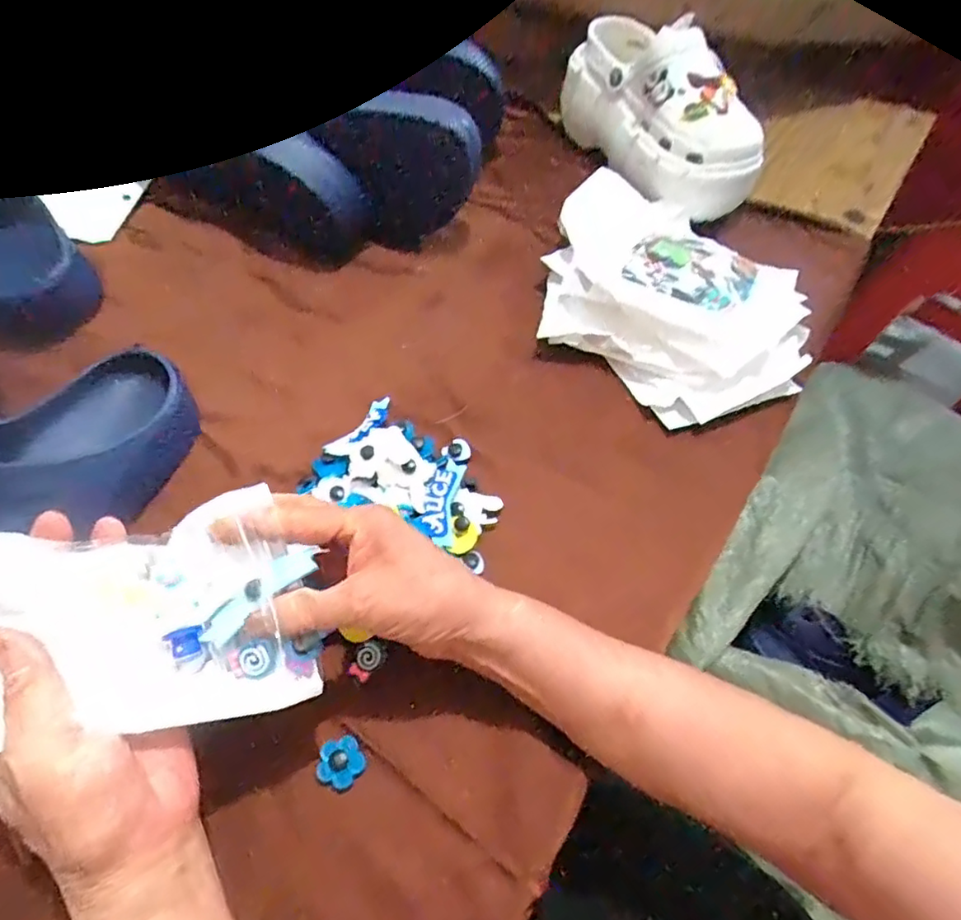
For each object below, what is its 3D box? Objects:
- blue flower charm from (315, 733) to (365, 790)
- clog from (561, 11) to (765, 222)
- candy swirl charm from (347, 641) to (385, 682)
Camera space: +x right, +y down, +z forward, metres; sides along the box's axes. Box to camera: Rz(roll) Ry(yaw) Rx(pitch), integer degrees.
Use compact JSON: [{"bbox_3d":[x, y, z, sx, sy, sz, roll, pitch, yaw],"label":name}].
[{"bbox_3d":[-0.076,0.164,0.329,0.024,0.005,0.025,1,58,-2],"label":"blue flower charm"},{"bbox_3d":[0.174,-0.339,0.588,0.095,0.101,0.238,-18,61,-13],"label":"clog"},{"bbox_3d":[-0.067,0.119,0.359,0.014,0.009,0.022,34,63,17],"label":"candy swirl charm"}]

